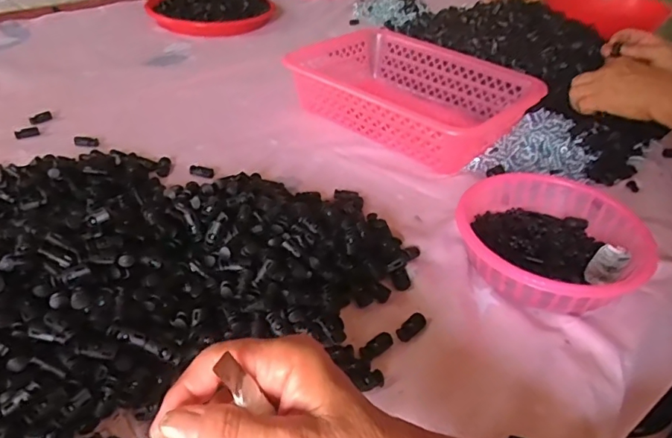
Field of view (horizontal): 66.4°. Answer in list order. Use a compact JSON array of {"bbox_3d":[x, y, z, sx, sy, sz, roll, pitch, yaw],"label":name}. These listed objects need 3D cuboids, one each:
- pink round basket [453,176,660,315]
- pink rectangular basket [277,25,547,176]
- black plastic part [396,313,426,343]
[{"bbox_3d":[0.197,0.021,0.489,0.161,0.060,0.167,2,38,-2],"label":"pink round basket"},{"bbox_3d":[0.094,-0.171,0.705,0.306,0.078,0.196,29,45,30],"label":"pink rectangular basket"},{"bbox_3d":[0.063,0.089,0.426,0.014,0.008,0.032,32,46,32],"label":"black plastic part"}]

